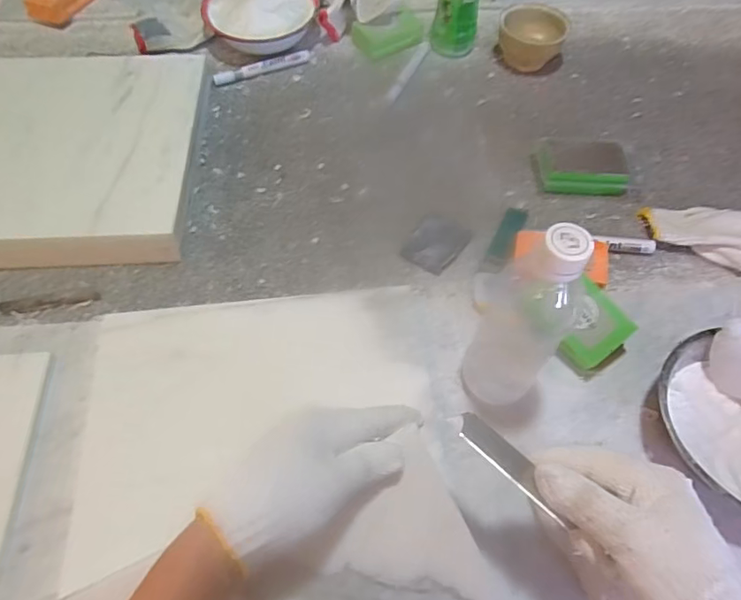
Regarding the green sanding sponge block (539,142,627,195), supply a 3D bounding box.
[{"bbox_3d":[0.256,-0.155,0.625,0.100,0.027,0.056,5,55,4],"label":"green sanding sponge block"}]

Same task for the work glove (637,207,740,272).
[{"bbox_3d":[0.371,-0.077,0.579,0.127,0.023,0.066,19,58,14],"label":"work glove"}]

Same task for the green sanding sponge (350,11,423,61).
[{"bbox_3d":[0.029,-0.397,0.763,0.105,0.038,0.053,-30,63,-16],"label":"green sanding sponge"}]

